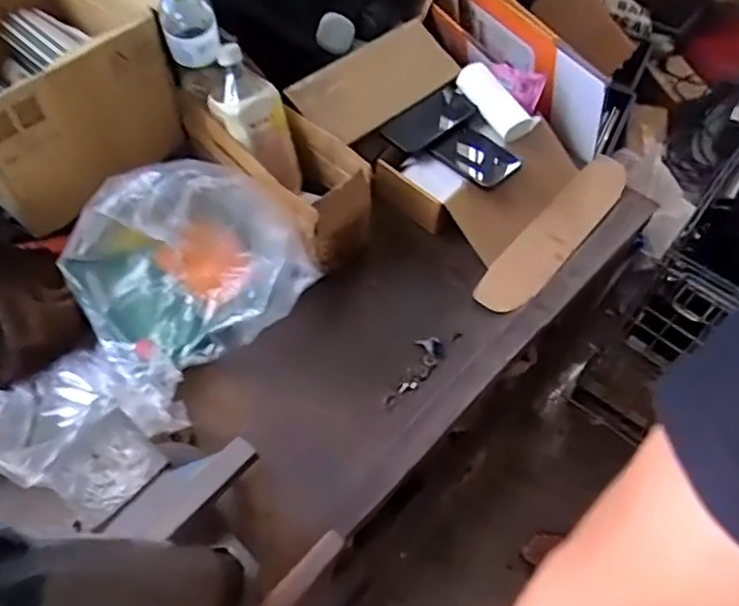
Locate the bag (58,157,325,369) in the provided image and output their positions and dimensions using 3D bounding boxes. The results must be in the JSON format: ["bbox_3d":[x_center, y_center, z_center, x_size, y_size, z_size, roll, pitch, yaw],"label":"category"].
[{"bbox_3d":[-0.221,-0.063,0.725,0.258,0.167,0.205,-35,64,-21],"label":"bag"}]

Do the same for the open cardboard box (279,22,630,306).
[{"bbox_3d":[0.133,-0.232,0.901,0.439,0.146,0.367,34,63,19],"label":"open cardboard box"}]

